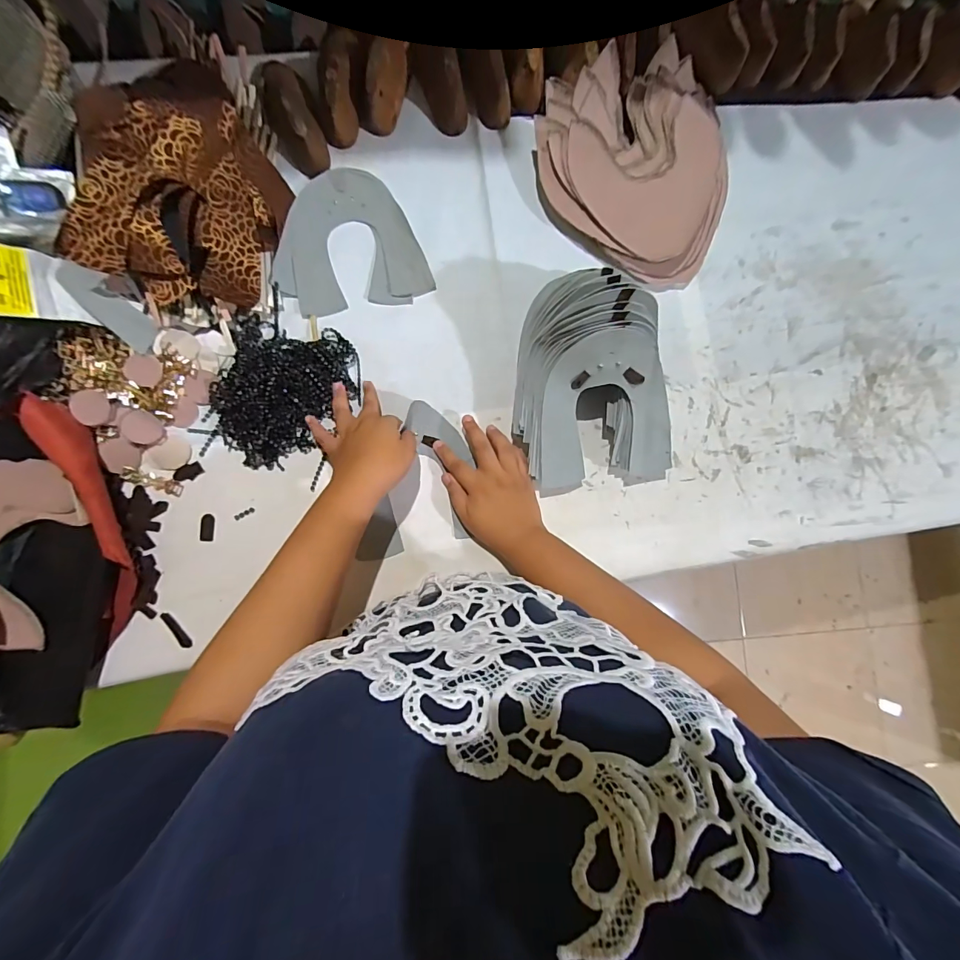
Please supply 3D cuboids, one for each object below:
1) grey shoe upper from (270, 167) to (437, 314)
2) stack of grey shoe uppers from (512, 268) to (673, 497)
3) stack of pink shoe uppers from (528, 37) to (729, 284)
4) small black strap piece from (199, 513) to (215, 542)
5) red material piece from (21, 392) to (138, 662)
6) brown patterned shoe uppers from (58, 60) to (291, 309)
[{"bbox_3d":[-0.152,-0.277,0.487,0.164,0.012,0.163,-12,84,-6],"label":"grey shoe upper"},{"bbox_3d":[0.113,-0.091,0.436,0.151,0.117,0.205,-19,85,-7],"label":"stack of grey shoe uppers"},{"bbox_3d":[0.182,-0.365,0.500,0.223,0.063,0.253,-4,83,-6],"label":"stack of pink shoe uppers"},{"bbox_3d":[-0.285,0.050,0.444,0.013,0.004,0.028,1,83,-5],"label":"small black strap piece"},{"bbox_3d":[-0.371,0.039,0.407,0.055,0.059,0.237,-13,84,-6],"label":"red material piece"},{"bbox_3d":[-0.298,-0.303,0.439,0.169,0.089,0.239,0,83,-5],"label":"brown patterned shoe uppers"}]

